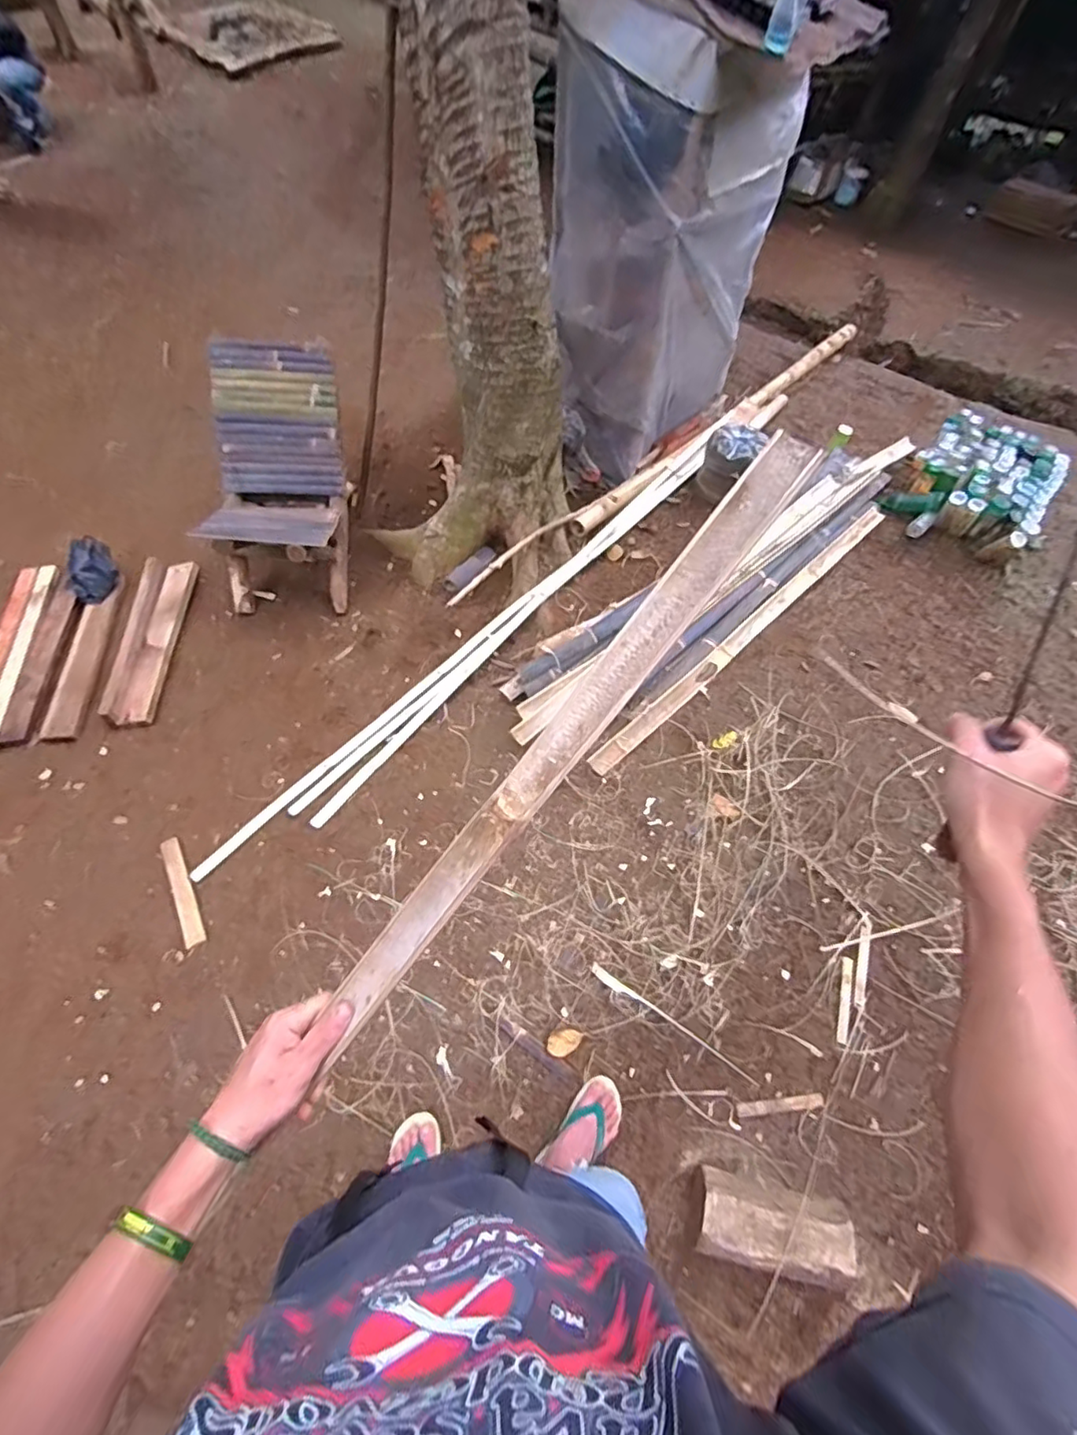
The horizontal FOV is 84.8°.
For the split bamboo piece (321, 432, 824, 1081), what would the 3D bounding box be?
[{"bbox_3d":[0.016,0.025,0.469,0.047,0.008,0.575,42,96,34],"label":"split bamboo piece"}]

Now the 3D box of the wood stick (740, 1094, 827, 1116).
[{"bbox_3d":[0.547,0.880,1.336,0.187,0.016,0.026,-14,57,10],"label":"wood stick"}]

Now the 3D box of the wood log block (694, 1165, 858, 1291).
[{"bbox_3d":[0.458,0.991,1.142,0.283,0.111,0.144,9,59,1],"label":"wood log block"}]

